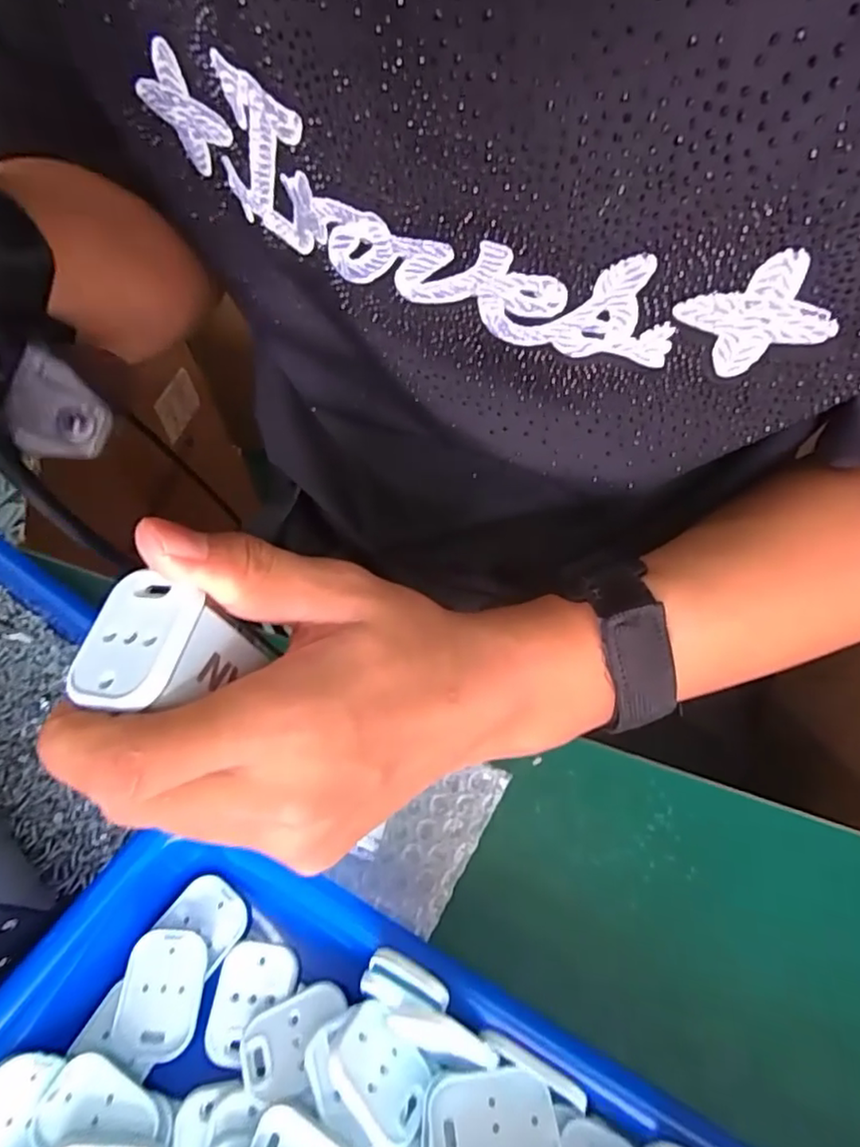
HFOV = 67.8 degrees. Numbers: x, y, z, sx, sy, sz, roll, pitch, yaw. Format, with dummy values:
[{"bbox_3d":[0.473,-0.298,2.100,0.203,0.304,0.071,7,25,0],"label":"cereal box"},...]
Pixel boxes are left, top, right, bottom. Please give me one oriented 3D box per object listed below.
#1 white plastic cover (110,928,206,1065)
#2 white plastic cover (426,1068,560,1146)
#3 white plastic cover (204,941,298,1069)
[{"bbox_3d":[-0.101,0.158,0.241,0.030,0.005,0.041,-2,59,-2],"label":"white plastic cover"},{"bbox_3d":[0.020,0.177,0.203,0.041,0.006,0.031,-3,32,4],"label":"white plastic cover"},{"bbox_3d":[-0.068,0.161,0.241,0.028,0.005,0.038,9,59,5],"label":"white plastic cover"}]

